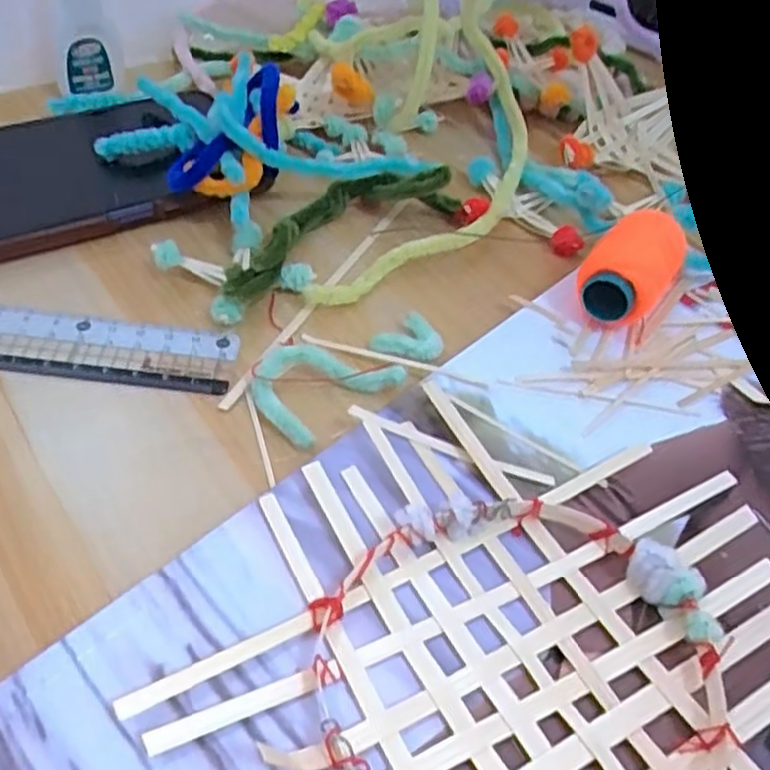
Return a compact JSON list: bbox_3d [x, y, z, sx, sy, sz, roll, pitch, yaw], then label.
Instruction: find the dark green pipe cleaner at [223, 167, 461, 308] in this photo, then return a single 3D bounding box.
[{"bbox_3d":[-0.022,-0.069,0.306,0.116,0.023,0.037,-30,58,-28],"label":"dark green pipe cleaner"}]

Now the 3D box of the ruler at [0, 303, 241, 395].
[{"bbox_3d":[-0.131,-0.018,0.261,0.155,0.004,0.029,7,51,-4],"label":"ruler"}]

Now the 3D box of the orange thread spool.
[{"bbox_3d":[0.094,-0.042,0.288,0.029,0.031,0.046,30,53,19],"label":"orange thread spool"}]

